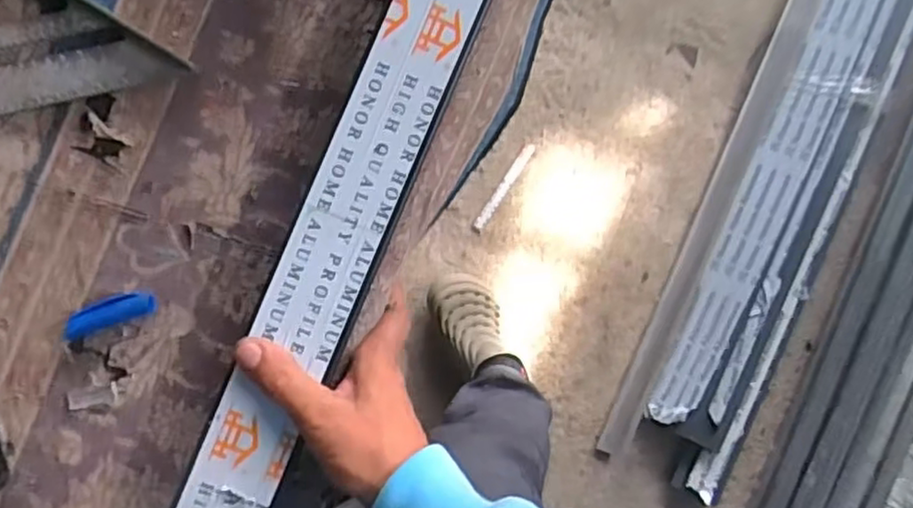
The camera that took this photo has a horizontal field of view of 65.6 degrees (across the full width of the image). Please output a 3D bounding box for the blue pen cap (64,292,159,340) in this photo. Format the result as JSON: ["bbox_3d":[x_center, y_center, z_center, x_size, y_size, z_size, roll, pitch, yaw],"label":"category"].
[{"bbox_3d":[-0.213,0.037,0.436,0.056,0.008,0.018,-19,92,-5],"label":"blue pen cap"}]

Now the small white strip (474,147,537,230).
[{"bbox_3d":[0.082,-0.115,1.219,0.020,0.008,0.176,36,87,-4],"label":"small white strip"}]

